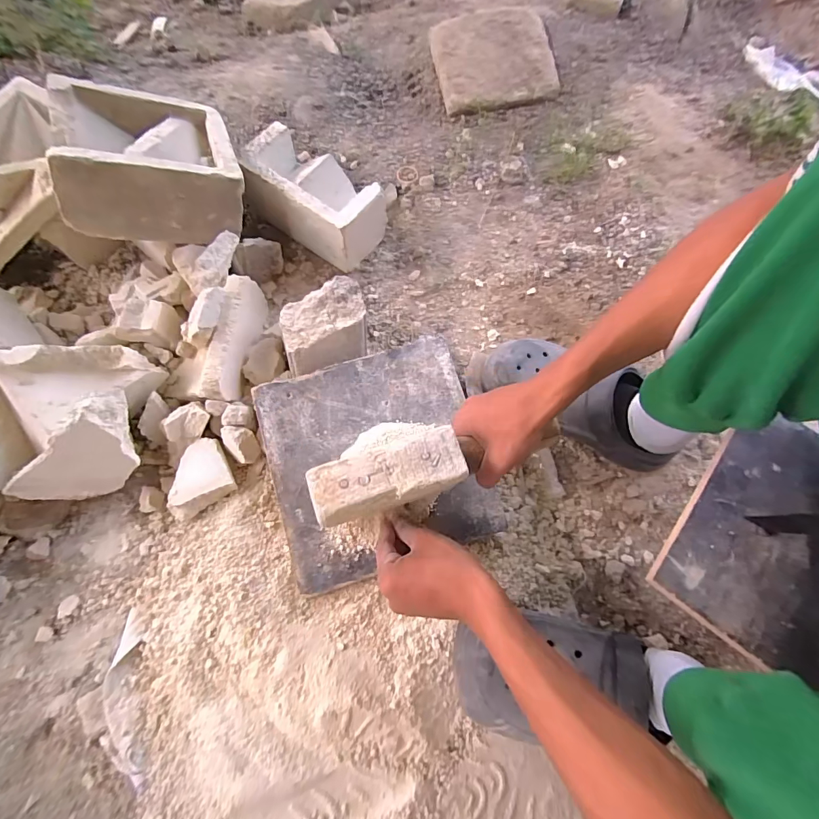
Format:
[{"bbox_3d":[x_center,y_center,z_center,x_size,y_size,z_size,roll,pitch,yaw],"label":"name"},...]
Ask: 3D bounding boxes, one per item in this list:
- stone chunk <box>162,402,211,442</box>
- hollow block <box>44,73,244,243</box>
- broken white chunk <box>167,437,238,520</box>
[{"bbox_3d":[-0.274,0.016,0.509,0.054,0.028,0.038,-12,73,-7],"label":"stone chunk"},{"bbox_3d":[-0.349,-0.331,0.556,0.201,0.111,0.201,-11,58,-28],"label":"hollow block"},{"bbox_3d":[-0.256,0.079,0.492,0.076,0.022,0.073,-35,76,-11],"label":"broken white chunk"}]

